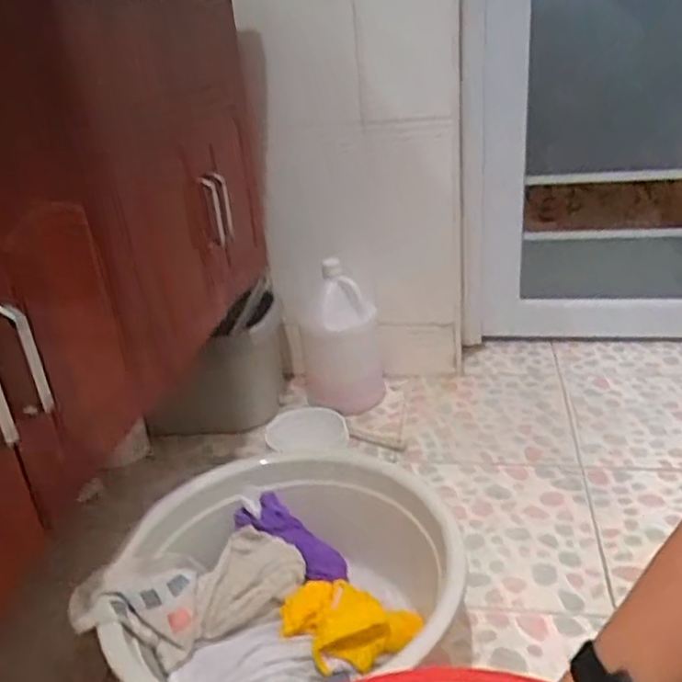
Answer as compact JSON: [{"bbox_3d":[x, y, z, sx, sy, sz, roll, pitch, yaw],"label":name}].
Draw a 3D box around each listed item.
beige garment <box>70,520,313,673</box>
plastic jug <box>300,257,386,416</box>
[{"bbox_3d":[-0.171,0.291,0.752,0.258,0.082,0.115,-3,23,-30],"label":"beige garment"},{"bbox_3d":[-0.001,-0.011,1.211,0.146,0.261,0.132,-8,28,-3],"label":"plastic jug"}]

